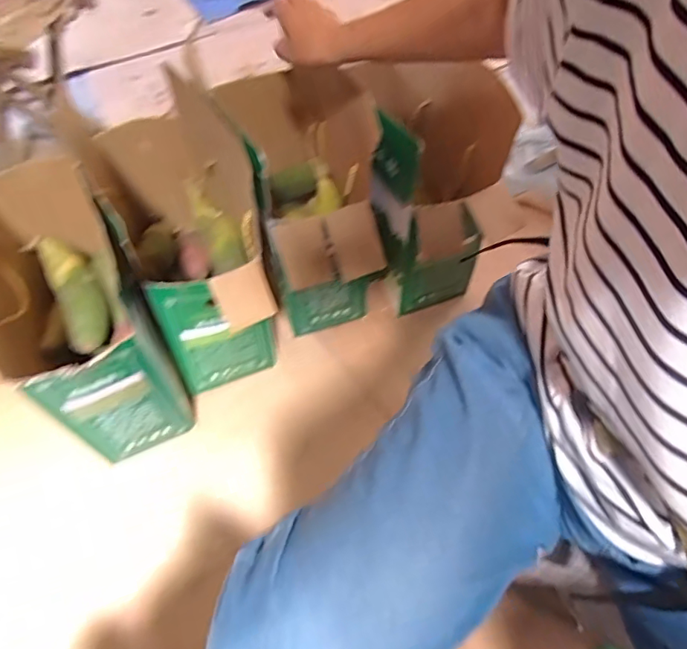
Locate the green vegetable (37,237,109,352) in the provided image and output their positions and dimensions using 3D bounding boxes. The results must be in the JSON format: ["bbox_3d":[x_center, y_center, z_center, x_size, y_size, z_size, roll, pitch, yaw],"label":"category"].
[{"bbox_3d":[-0.404,-0.058,0.759,0.062,0.048,0.202,-27,61,-16],"label":"green vegetable"}]

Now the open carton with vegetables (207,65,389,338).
[{"bbox_3d":[-0.059,-0.211,0.805,0.175,0.307,0.397,-17,59,-11],"label":"open carton with vegetables"}]

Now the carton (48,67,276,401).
[{"bbox_3d":[-0.231,-0.143,0.761,0.179,0.300,0.427,-23,61,-15],"label":"carton"}]

